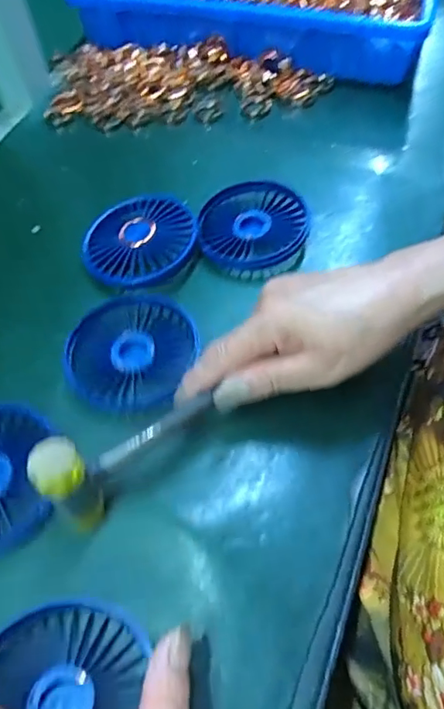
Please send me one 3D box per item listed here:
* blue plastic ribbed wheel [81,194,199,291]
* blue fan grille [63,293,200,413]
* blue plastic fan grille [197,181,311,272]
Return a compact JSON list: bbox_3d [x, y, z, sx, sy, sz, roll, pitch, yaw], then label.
[{"bbox_3d":[-0.062,-0.083,0.403,0.082,0.031,0.081,-21,57,-11],"label":"blue plastic ribbed wheel"},{"bbox_3d":[-0.060,-0.002,0.353,0.080,0.016,0.088,-2,56,2],"label":"blue fan grille"},{"bbox_3d":[0.025,-0.095,0.414,0.082,0.028,0.081,-7,55,-1],"label":"blue plastic fan grille"}]

